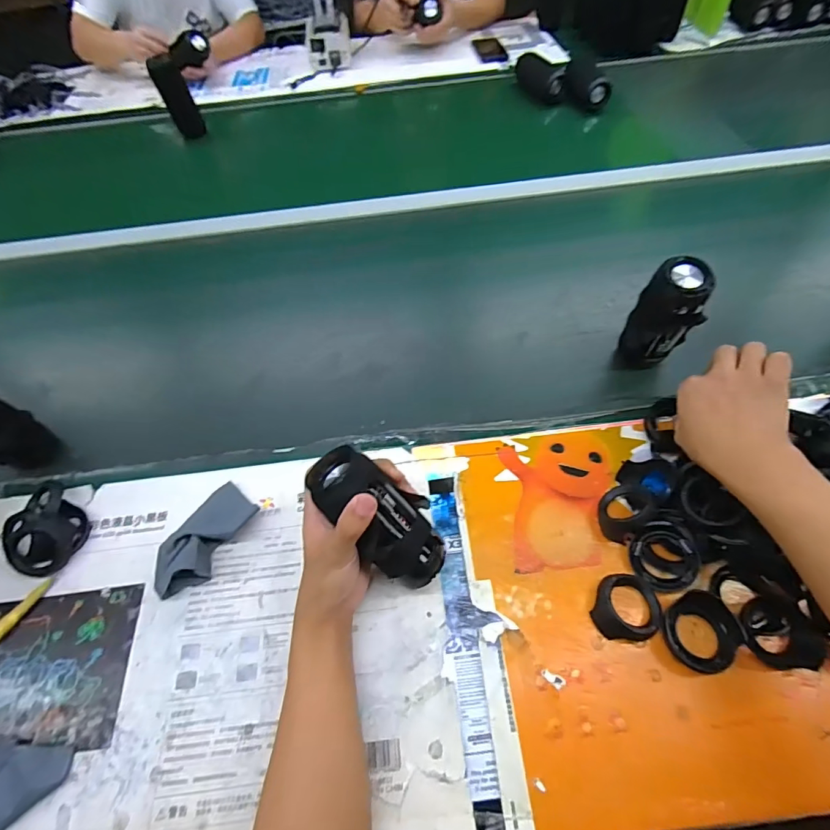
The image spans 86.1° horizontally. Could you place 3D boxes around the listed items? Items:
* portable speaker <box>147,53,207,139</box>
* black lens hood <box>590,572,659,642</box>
[{"bbox_3d":[-0.562,-0.756,1.047,0.070,0.139,0.049,-24,58,-12],"label":"portable speaker"},{"bbox_3d":[0.204,0.185,0.430,0.061,0.020,0.058,-2,57,3],"label":"black lens hood"}]

